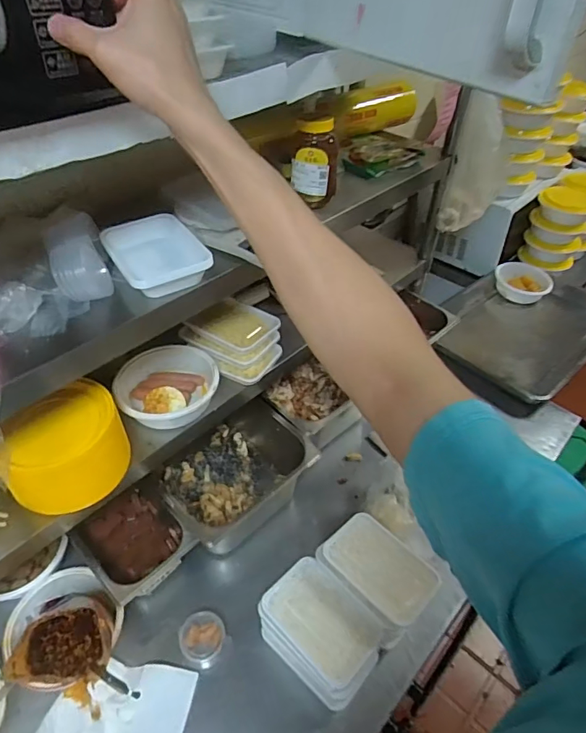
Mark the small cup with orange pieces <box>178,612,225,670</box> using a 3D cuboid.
[{"bbox_3d":[-0.144,0.444,0.772,0.071,0.075,0.065,-9,46,-11],"label":"small cup with orange pieces"}]

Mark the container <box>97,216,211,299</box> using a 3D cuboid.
[{"bbox_3d":[-0.195,-0.161,0.674,0.116,0.038,0.163,-23,50,-23],"label":"container"}]

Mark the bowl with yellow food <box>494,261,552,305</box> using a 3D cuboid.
[{"bbox_3d":[0.707,-0.260,1.466,0.172,0.053,0.139,17,47,14],"label":"bowl with yellow food"}]

